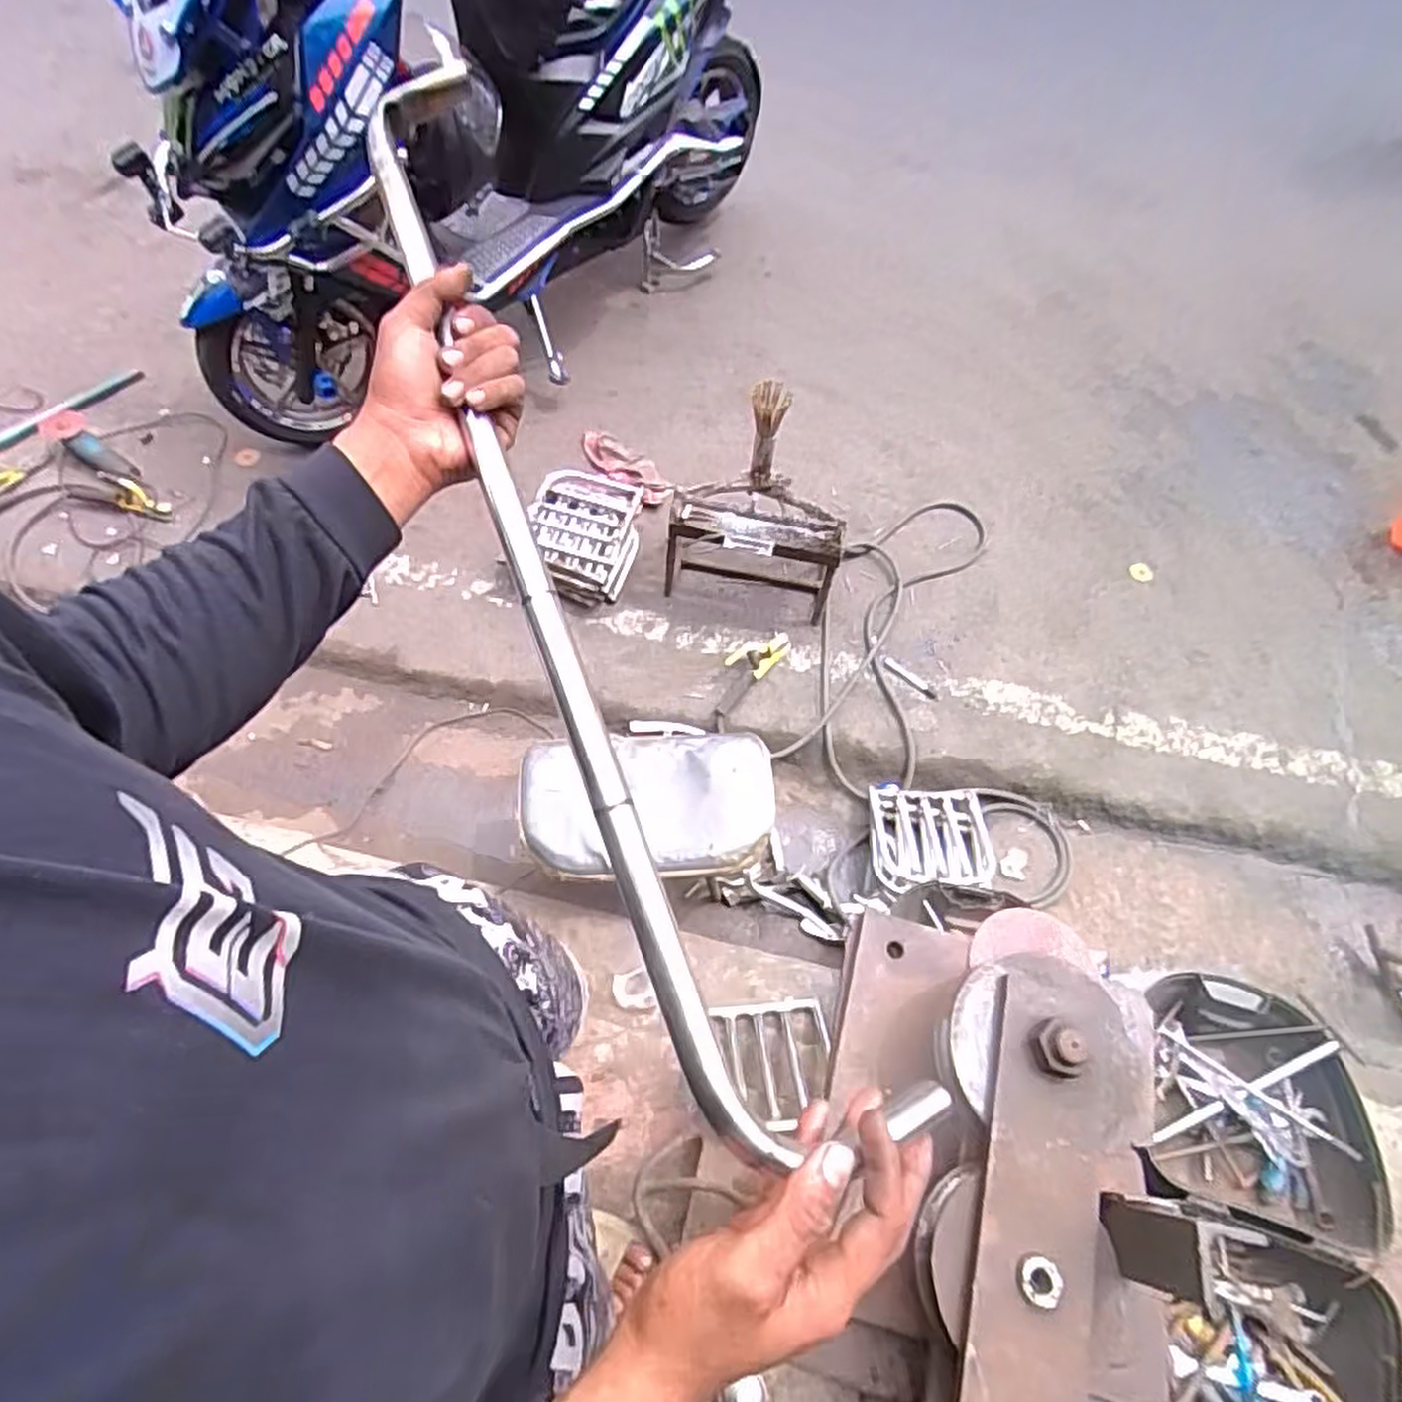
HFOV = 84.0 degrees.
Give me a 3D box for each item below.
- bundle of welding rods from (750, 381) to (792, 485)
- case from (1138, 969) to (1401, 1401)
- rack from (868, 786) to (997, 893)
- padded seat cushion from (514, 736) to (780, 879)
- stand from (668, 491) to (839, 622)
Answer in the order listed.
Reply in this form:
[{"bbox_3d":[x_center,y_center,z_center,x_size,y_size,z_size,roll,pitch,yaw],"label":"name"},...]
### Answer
[{"bbox_3d":[0.150,-0.582,1.743,0.088,0.260,0.070,6,61,1],"label":"bundle of welding rods"},{"bbox_3d":[0.843,0.821,1.216,0.409,0.126,0.762,6,61,1],"label":"case"},{"bbox_3d":[0.491,0.307,1.665,0.254,0.075,0.249,5,61,0],"label":"rack"},{"bbox_3d":[-0.100,0.191,1.458,0.466,0.071,0.282,-1,61,-3],"label":"padded seat cushion"},{"bbox_3d":[0.121,-0.353,1.859,0.391,0.268,0.196,8,59,3],"label":"stand"}]

